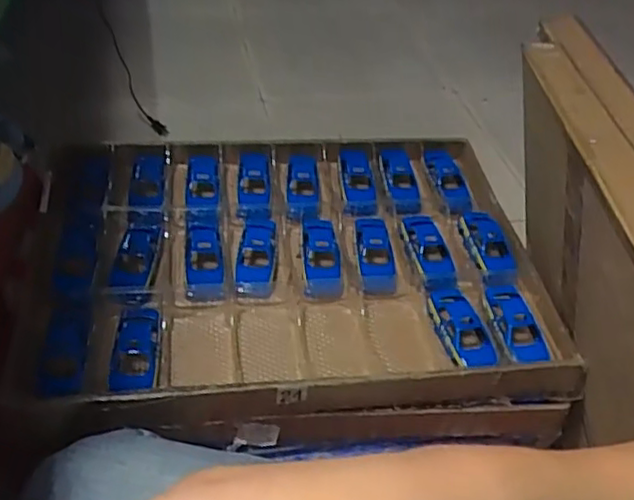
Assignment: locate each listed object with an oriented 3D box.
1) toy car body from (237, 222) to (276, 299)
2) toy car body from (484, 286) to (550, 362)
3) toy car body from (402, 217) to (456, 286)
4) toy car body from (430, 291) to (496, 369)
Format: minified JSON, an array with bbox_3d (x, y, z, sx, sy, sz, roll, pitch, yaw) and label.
[{"bbox_3d":[-0.082,0.008,0.867,0.048,0.028,0.120,5,43,-2],"label":"toy car body"},{"bbox_3d":[0.256,0.095,0.828,0.051,0.022,0.124,-2,44,-9],"label":"toy car body"},{"bbox_3d":[0.159,0.000,0.907,0.047,0.025,0.142,-3,44,-10],"label":"toy car body"},{"bbox_3d":[0.184,0.096,0.816,0.051,0.026,0.118,-8,45,-15],"label":"toy car body"}]

